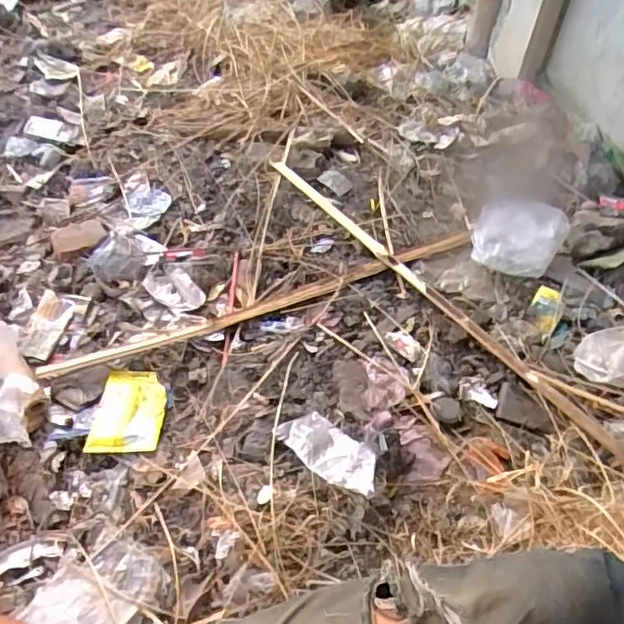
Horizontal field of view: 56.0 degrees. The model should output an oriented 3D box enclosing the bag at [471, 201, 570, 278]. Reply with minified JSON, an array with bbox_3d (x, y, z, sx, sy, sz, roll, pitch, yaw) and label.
[{"bbox_3d":[0.393,-0.144,1.129,0.162,0.050,0.184,24,52,16],"label":"bag"}]

